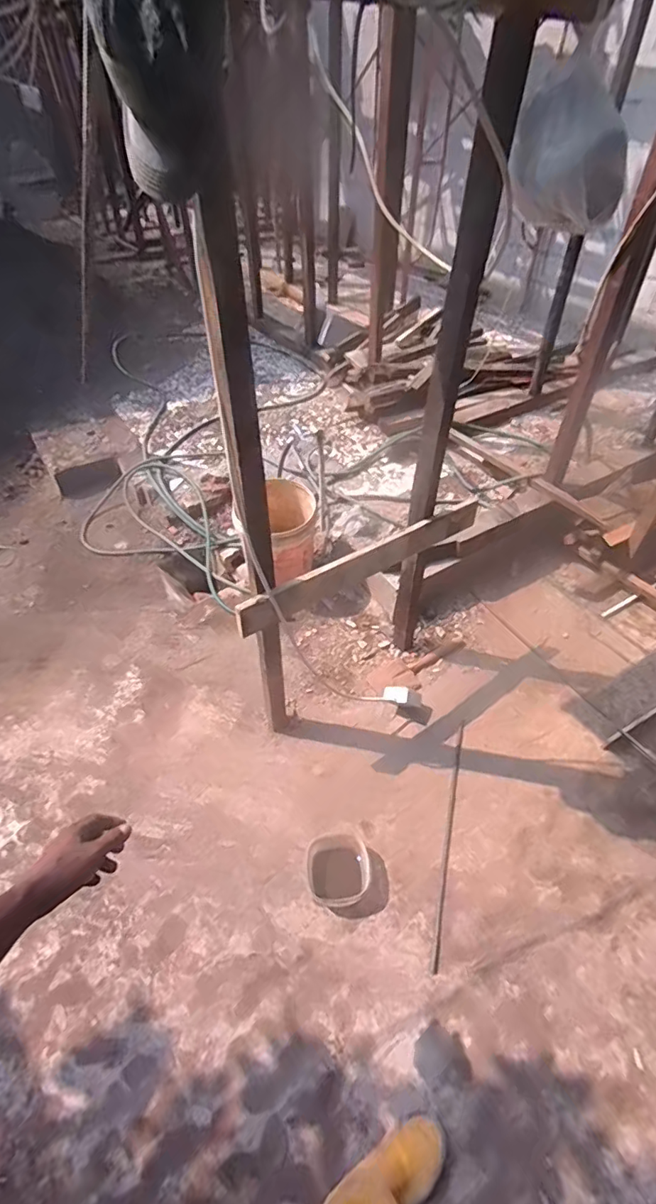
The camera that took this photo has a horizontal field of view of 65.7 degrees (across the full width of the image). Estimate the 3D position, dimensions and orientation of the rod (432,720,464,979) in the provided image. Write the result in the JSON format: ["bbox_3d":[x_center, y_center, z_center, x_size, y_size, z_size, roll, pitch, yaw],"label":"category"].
[{"bbox_3d":[0.342,0.634,1.426,0.018,0.007,0.685,13,47,9],"label":"rod"}]

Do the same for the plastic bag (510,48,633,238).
[{"bbox_3d":[0.427,-0.793,0.896,0.188,0.214,0.091,13,47,10],"label":"plastic bag"}]

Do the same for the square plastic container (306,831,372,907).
[{"bbox_3d":[0.026,0.671,1.290,0.155,0.055,0.165,0,46,-3],"label":"square plastic container"}]

